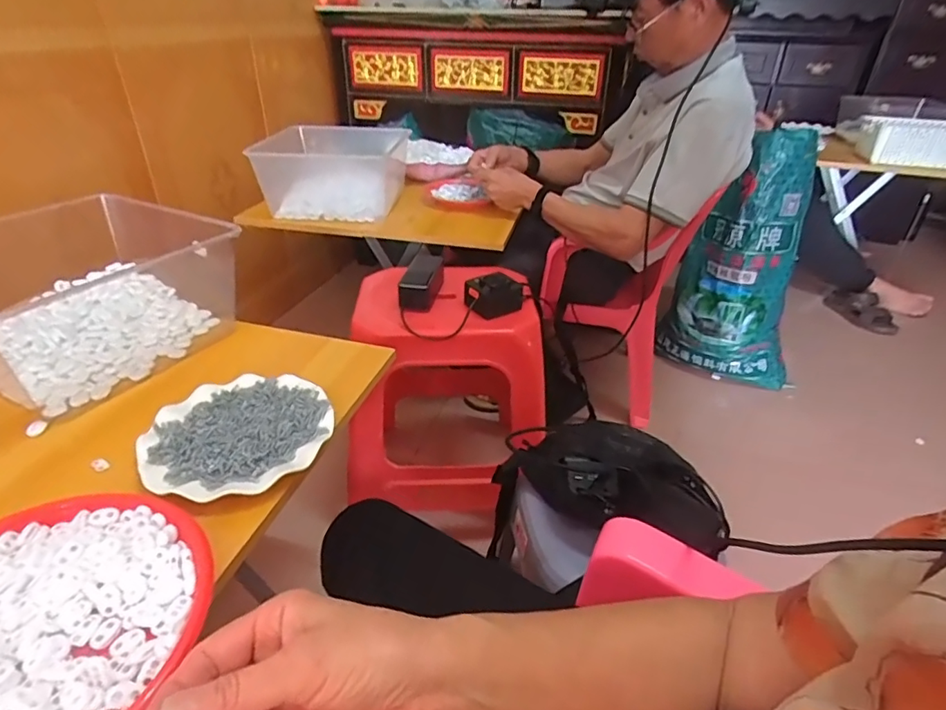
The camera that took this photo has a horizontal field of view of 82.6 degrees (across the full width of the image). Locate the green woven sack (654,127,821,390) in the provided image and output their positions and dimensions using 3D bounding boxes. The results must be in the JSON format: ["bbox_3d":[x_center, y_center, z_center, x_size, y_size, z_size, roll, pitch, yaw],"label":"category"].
[{"bbox_3d":[0.720,-0.229,1.415,0.334,0.615,0.197,13,35,15],"label":"green woven sack"}]

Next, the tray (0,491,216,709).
[{"bbox_3d":[-0.317,0.194,0.377,0.221,0.025,0.234,2,33,-1],"label":"tray"}]

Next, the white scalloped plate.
[{"bbox_3d":[-0.242,0.080,0.560,0.174,0.018,0.178,8,34,8],"label":"white scalloped plate"}]

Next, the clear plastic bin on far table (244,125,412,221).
[{"bbox_3d":[-0.315,-0.412,1.214,0.282,0.143,0.286,5,33,4],"label":"clear plastic bin on far table"}]

